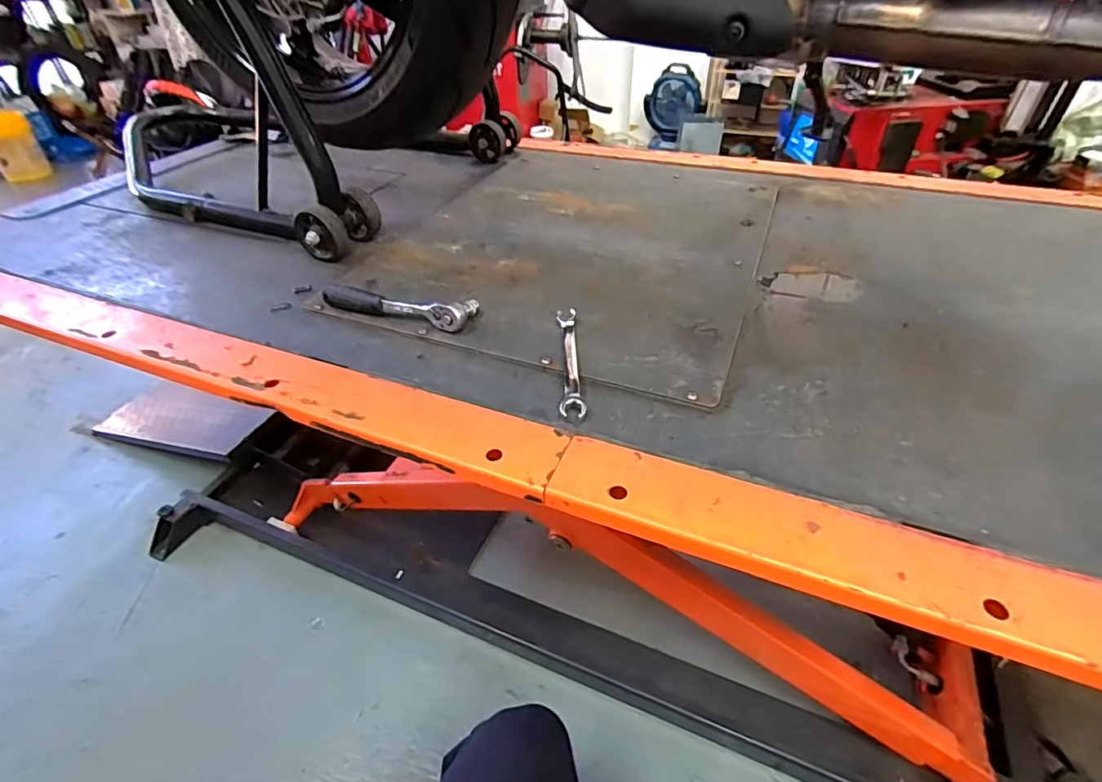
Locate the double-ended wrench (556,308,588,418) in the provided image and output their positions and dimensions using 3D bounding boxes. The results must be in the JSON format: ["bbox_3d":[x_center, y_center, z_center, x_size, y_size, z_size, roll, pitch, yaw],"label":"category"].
[{"bbox_3d":[0.019,-0.035,0.542,0.023,0.010,0.174,-2,39,0],"label":"double-ended wrench"}]

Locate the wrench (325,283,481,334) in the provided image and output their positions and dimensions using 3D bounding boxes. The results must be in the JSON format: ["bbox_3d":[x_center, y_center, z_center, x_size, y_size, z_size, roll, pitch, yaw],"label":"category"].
[{"bbox_3d":[-0.177,-0.103,0.616,0.181,0.035,0.051,11,41,15],"label":"wrench"}]

